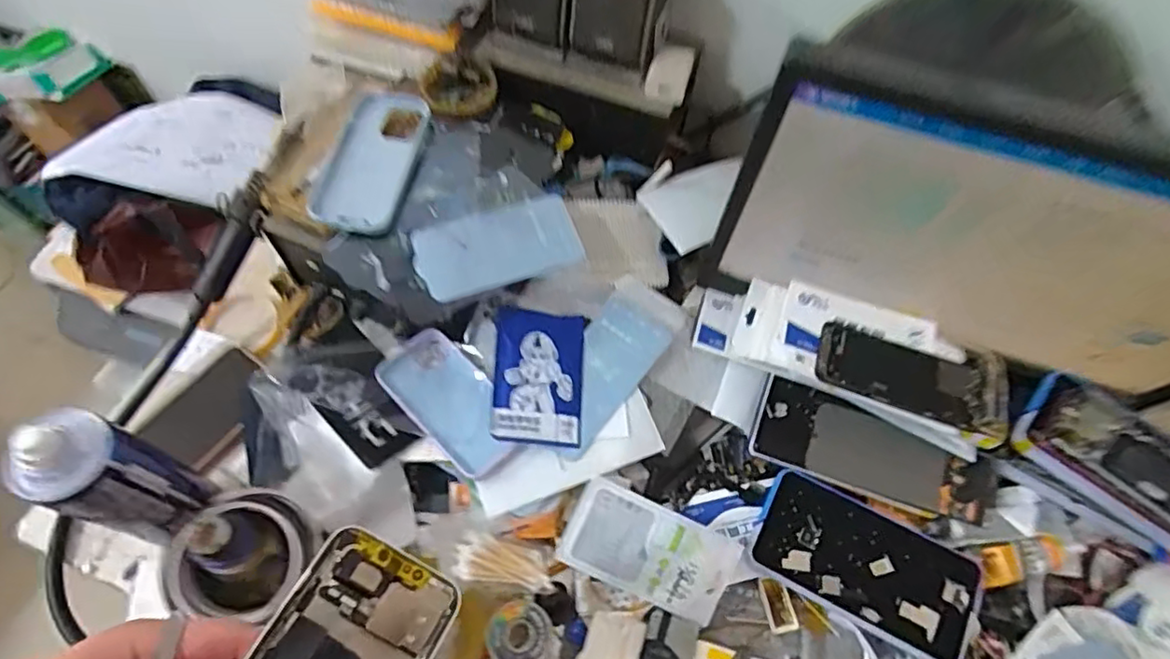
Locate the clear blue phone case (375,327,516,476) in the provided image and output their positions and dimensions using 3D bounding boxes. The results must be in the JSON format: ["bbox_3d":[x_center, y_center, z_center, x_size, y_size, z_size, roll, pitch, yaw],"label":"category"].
[{"bbox_3d":[-0.126,0.066,0.585,0.149,0.015,0.074,41,67,20],"label":"clear blue phone case"}]

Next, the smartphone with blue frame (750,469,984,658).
[{"bbox_3d":[0.254,0.209,0.568,0.188,0.014,0.101,24,62,11],"label":"smartphone with blue frame"}]

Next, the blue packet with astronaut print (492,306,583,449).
[{"bbox_3d":[-0.042,0.043,0.586,0.084,0.014,0.124,10,66,-21],"label":"blue packet with astronaut print"}]

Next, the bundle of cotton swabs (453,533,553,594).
[{"bbox_3d":[-0.069,0.207,0.552,0.086,0.011,0.039,20,60,-13],"label":"bundle of cotton swabs"}]

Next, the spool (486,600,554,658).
[{"bbox_3d":[-0.055,0.265,0.540,0.053,0.022,0.055,1,60,-1],"label":"spool"}]

